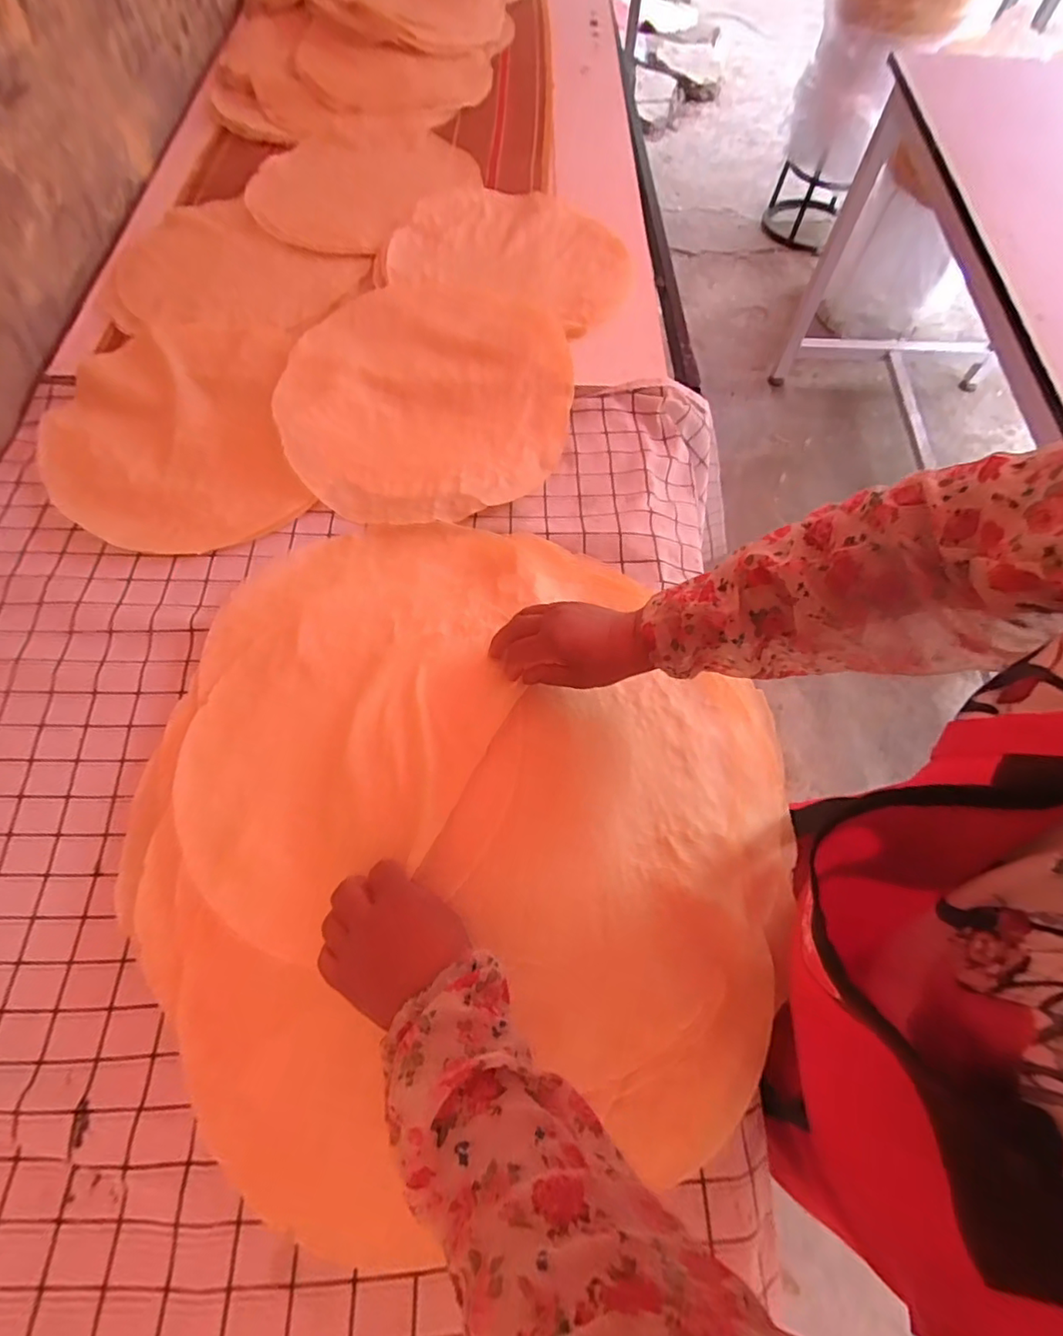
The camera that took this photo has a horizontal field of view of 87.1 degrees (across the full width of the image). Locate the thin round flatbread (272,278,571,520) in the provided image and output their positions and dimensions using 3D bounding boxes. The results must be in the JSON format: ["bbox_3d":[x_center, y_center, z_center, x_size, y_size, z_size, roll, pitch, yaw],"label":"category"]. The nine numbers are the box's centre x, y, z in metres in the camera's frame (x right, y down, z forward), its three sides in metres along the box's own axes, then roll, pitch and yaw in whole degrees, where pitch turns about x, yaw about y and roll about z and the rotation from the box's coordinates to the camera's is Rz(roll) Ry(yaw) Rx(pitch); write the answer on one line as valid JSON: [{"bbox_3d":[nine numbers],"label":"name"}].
[{"bbox_3d":[-0.127,-0.354,0.715,0.340,0.026,0.391,13,69,1],"label":"thin round flatbread"}]

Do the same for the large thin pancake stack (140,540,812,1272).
[{"bbox_3d":[-0.063,0.123,0.495,0.565,0.052,0.568,20,66,7],"label":"large thin pancake stack"}]

